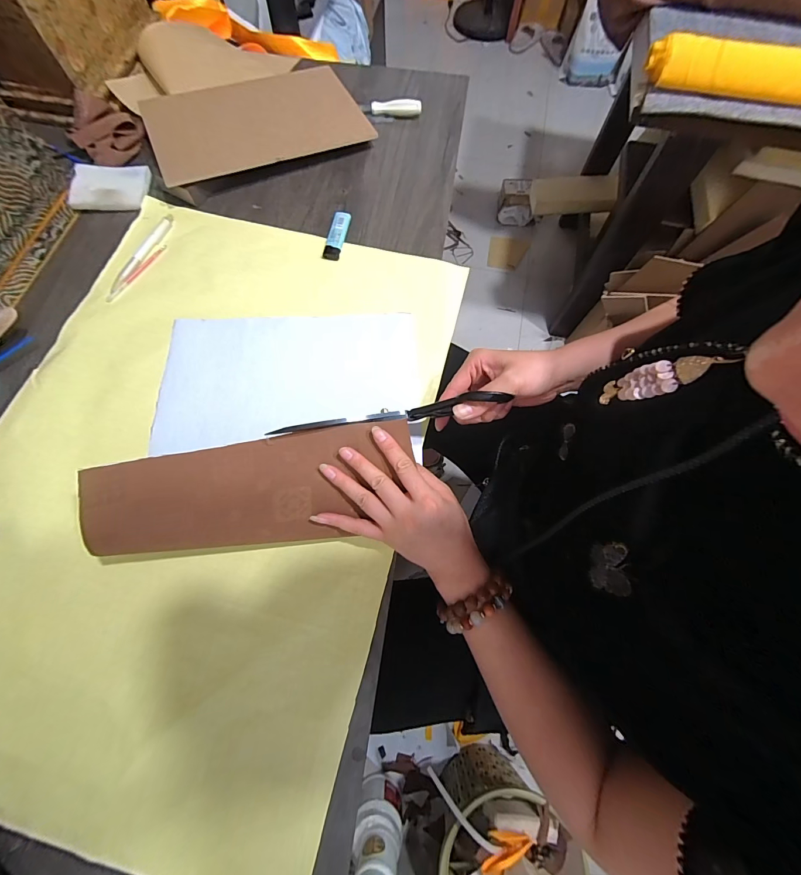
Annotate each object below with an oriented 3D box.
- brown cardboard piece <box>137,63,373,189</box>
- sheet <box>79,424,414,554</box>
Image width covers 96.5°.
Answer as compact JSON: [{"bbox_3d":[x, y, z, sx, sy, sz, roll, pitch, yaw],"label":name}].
[{"bbox_3d":[-0.210,-0.471,0.526,0.300,0.011,0.191,-23,72,-13],"label":"brown cardboard piece"},{"bbox_3d":[-0.134,0.048,0.336,0.282,0.019,0.106,-4,86,-11],"label":"sheet"}]

